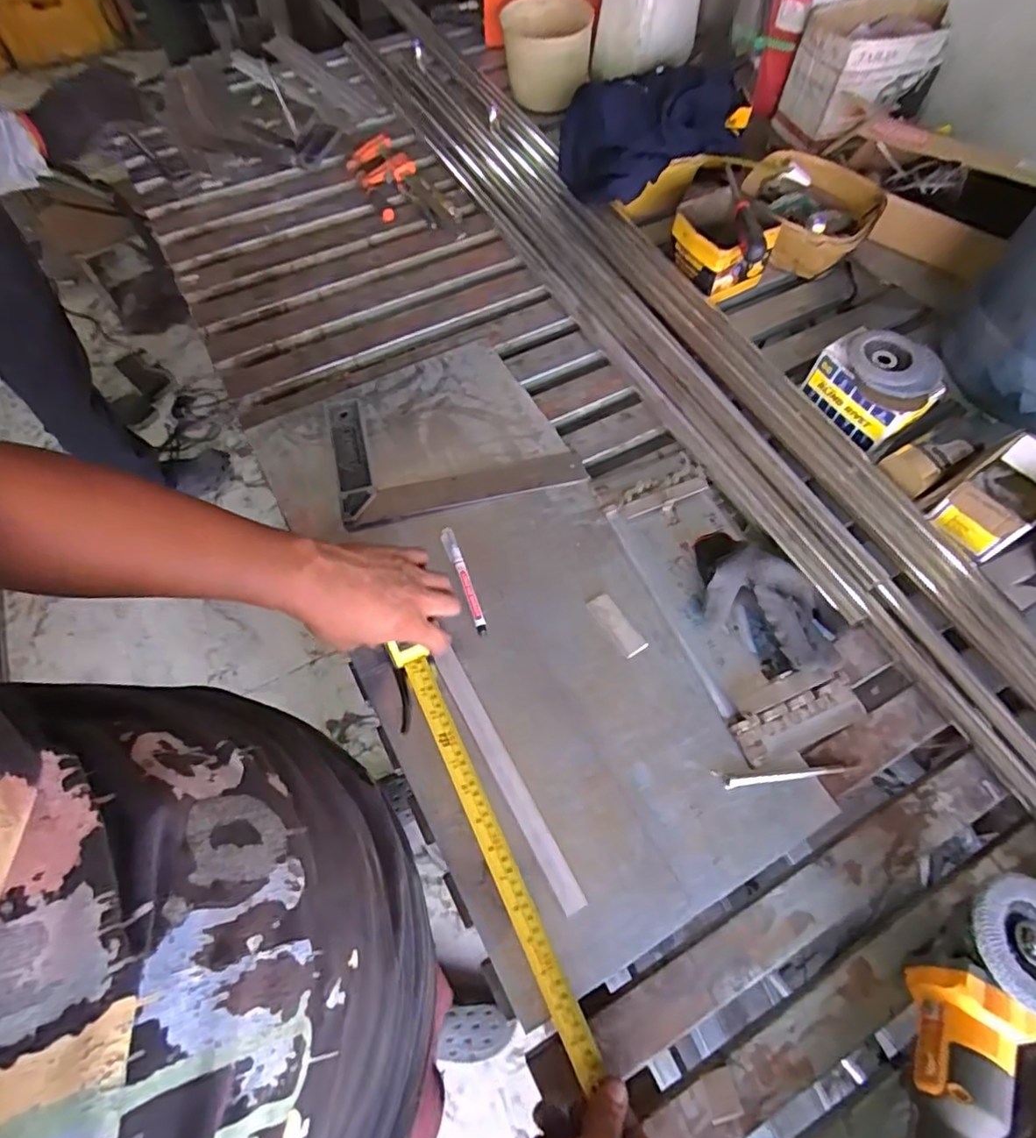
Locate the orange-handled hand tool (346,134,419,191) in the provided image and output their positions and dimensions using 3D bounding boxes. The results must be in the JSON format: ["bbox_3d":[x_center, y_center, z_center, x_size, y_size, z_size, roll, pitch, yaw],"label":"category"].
[{"bbox_3d":[-0.237,-0.686,1.026,0.094,0.016,0.125,-31,67,-12],"label":"orange-handled hand tool"}]

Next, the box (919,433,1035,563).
[{"bbox_3d":[0.545,-0.082,0.691,0.137,0.065,0.094,-34,68,-14],"label":"box"}]

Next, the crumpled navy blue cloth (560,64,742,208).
[{"bbox_3d":[0.209,-0.639,0.897,0.281,0.125,0.132,0,63,-1],"label":"crumpled navy blue cloth"}]

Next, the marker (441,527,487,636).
[{"bbox_3d":[-0.060,0.011,0.676,0.016,0.013,0.133,-21,65,-8],"label":"marker"}]

